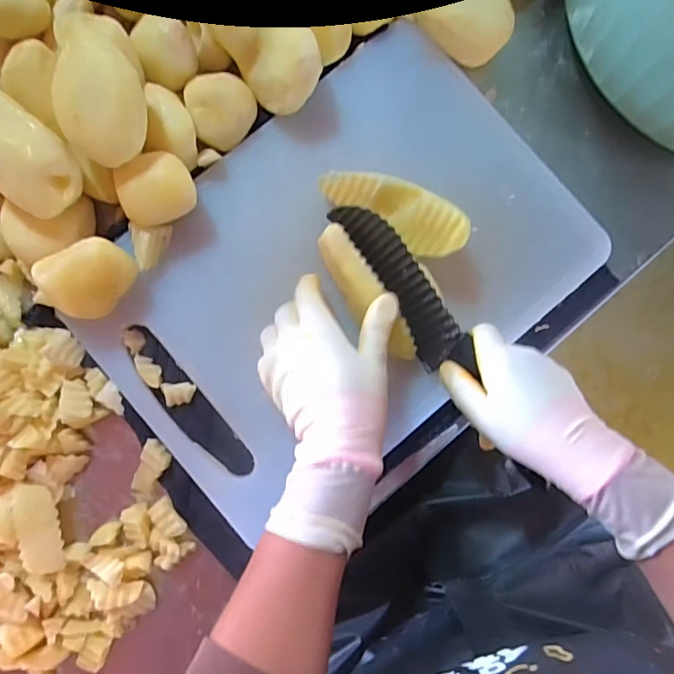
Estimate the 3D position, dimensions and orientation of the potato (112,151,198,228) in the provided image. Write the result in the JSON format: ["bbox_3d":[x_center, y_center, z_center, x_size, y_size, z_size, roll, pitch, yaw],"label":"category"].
[{"bbox_3d":[-0.139,-0.113,0.401,0.057,0.047,0.050,-24,90,-1],"label":"potato"}]

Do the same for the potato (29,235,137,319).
[{"bbox_3d":[-0.187,-0.041,0.390,0.065,0.053,0.047,-29,90,-1],"label":"potato"}]

